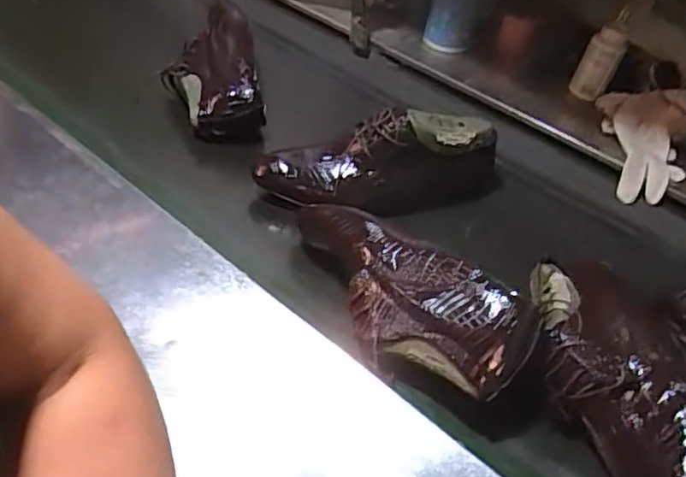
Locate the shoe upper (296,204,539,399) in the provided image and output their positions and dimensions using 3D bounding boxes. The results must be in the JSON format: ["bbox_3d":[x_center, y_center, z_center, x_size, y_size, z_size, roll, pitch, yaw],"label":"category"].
[{"bbox_3d":[0.034,0.042,0.566,0.270,0.087,0.101,38,54,26],"label":"shoe upper"}]

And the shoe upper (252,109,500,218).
[{"bbox_3d":[0.054,-0.085,0.721,0.294,0.106,0.079,-4,48,-10],"label":"shoe upper"}]

